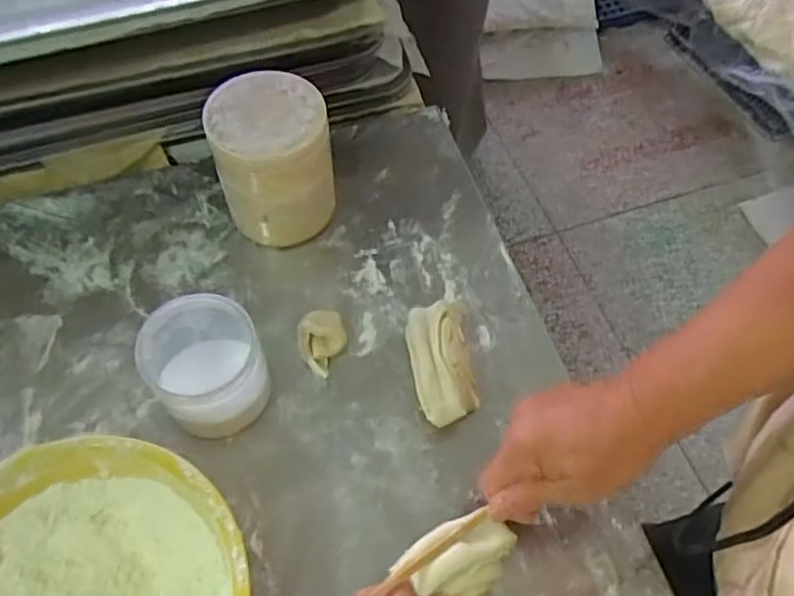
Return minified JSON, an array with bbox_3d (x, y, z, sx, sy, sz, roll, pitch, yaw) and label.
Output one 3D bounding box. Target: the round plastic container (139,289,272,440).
[{"bbox_3d":[-0.143,0.054,0.516,0.078,0.091,0.079,1,60,-1],"label":"round plastic container"}]

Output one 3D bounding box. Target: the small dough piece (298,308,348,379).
[{"bbox_3d":[-0.061,0.037,0.561,0.039,0.028,0.052,-10,61,-7],"label":"small dough piece"}]

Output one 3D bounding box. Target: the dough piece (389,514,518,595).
[{"bbox_3d":[0.041,0.178,0.456,0.075,0.032,0.052,-30,65,-17],"label":"dough piece"}]

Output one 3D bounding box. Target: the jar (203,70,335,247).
[{"bbox_3d":[-0.108,-0.118,0.601,0.095,0.129,0.092,1,60,-1],"label":"jar"}]

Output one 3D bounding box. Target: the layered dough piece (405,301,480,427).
[{"bbox_3d":[0.036,0.047,0.546,0.052,0.051,0.111,-5,60,-4],"label":"layered dough piece"}]

